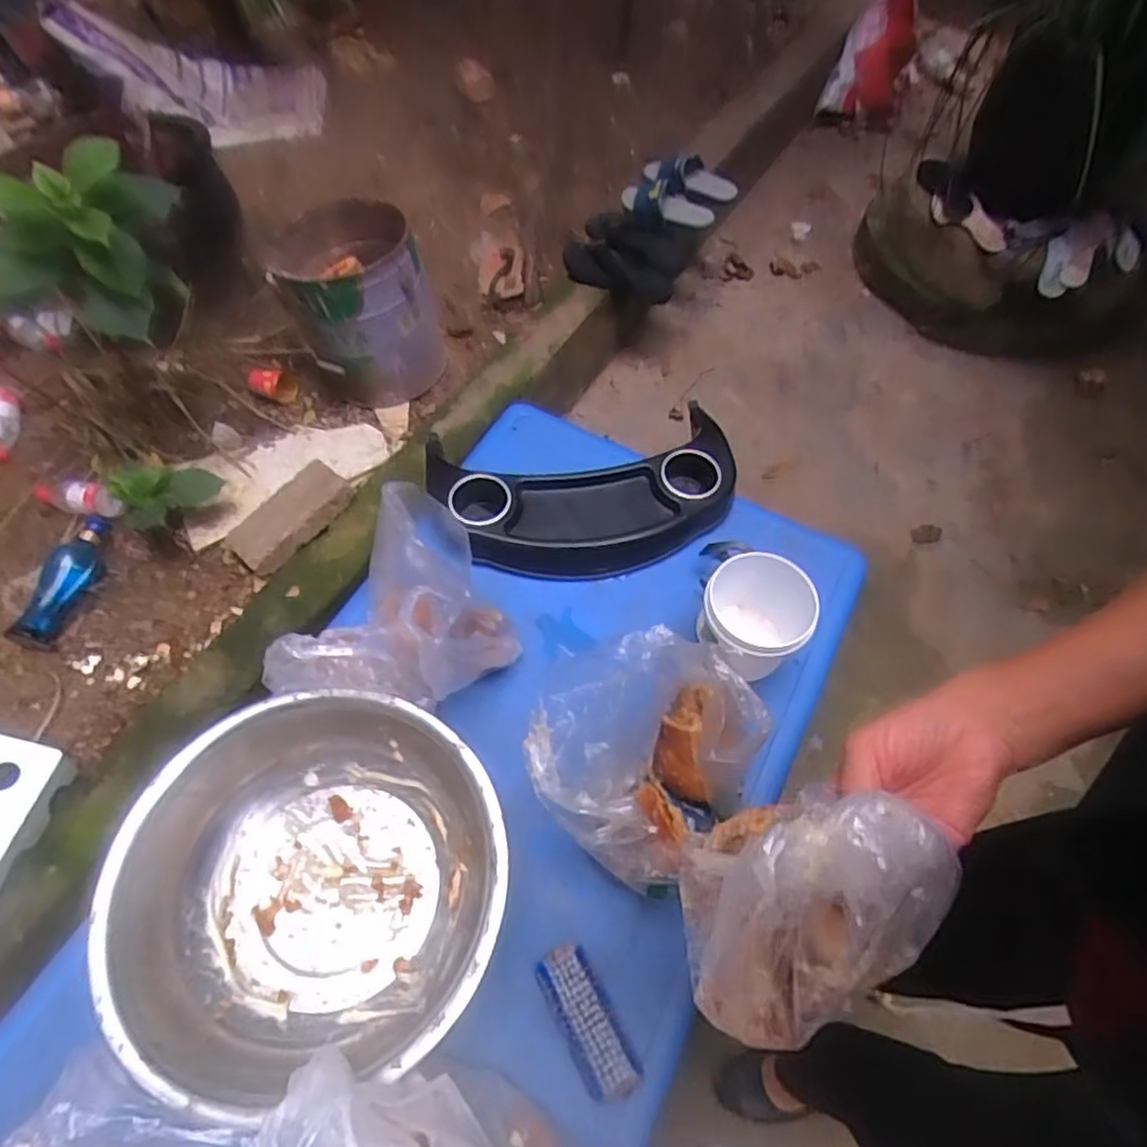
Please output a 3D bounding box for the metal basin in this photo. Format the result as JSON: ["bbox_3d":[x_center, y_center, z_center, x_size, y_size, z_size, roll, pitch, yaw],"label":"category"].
[{"bbox_3d":[-0.253,0.308,0.703,0.360,0.120,0.351,0,60,-1],"label":"metal basin"}]

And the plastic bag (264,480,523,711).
[{"bbox_3d":[-0.184,0.053,0.788,0.191,0.154,0.266,29,64,15],"label":"plastic bag"}]

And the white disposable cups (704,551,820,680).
[{"bbox_3d":[0.222,0.063,0.866,0.115,0.136,0.134,30,64,16],"label":"white disposable cups"}]

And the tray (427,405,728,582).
[{"bbox_3d":[0.019,-0.124,0.988,0.431,0.066,0.263,-13,61,-8],"label":"tray"}]

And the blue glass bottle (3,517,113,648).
[{"bbox_3d":[-0.930,0.010,1.271,0.081,0.065,0.260,19,76,10],"label":"blue glass bottle"}]

